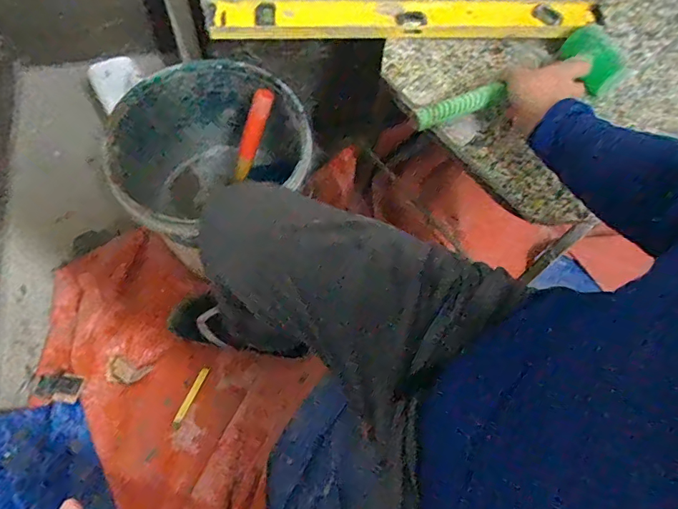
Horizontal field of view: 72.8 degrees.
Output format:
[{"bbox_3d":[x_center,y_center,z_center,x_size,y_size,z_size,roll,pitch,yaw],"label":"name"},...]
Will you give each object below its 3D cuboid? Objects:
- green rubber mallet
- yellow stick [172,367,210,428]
[{"bbox_3d":[0.281,-0.251,0.667,0.372,0.056,0.104,-24,68,-18],"label":"green rubber mallet"},{"bbox_3d":[-0.269,0.257,0.832,0.015,0.010,0.112,23,66,8],"label":"yellow stick"}]

